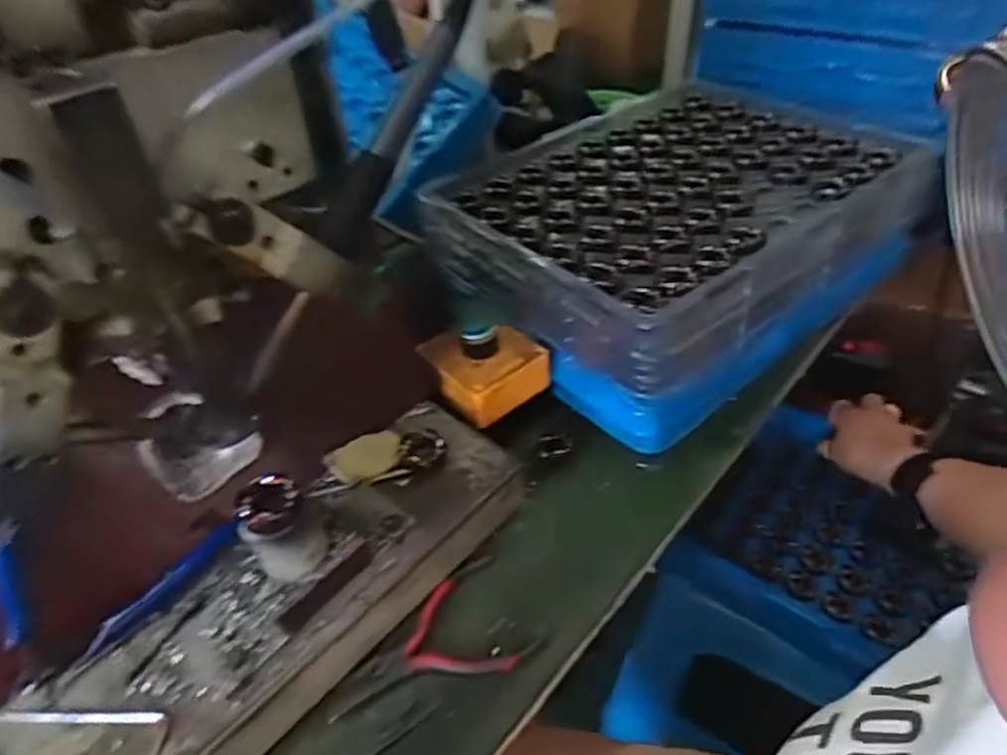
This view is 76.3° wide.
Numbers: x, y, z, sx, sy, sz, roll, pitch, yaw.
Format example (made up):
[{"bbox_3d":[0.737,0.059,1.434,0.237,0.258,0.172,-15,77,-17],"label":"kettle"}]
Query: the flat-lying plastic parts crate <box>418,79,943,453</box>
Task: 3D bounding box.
[{"bbox_3d":[0.148,-0.141,0.567,0.374,0.110,0.287,-33,54,-24],"label":"flat-lying plastic parts crate"}]

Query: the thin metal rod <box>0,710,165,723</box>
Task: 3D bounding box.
[{"bbox_3d":[-0.209,0.166,0.314,0.084,0.004,0.005,-1,43,4],"label":"thin metal rod"}]

